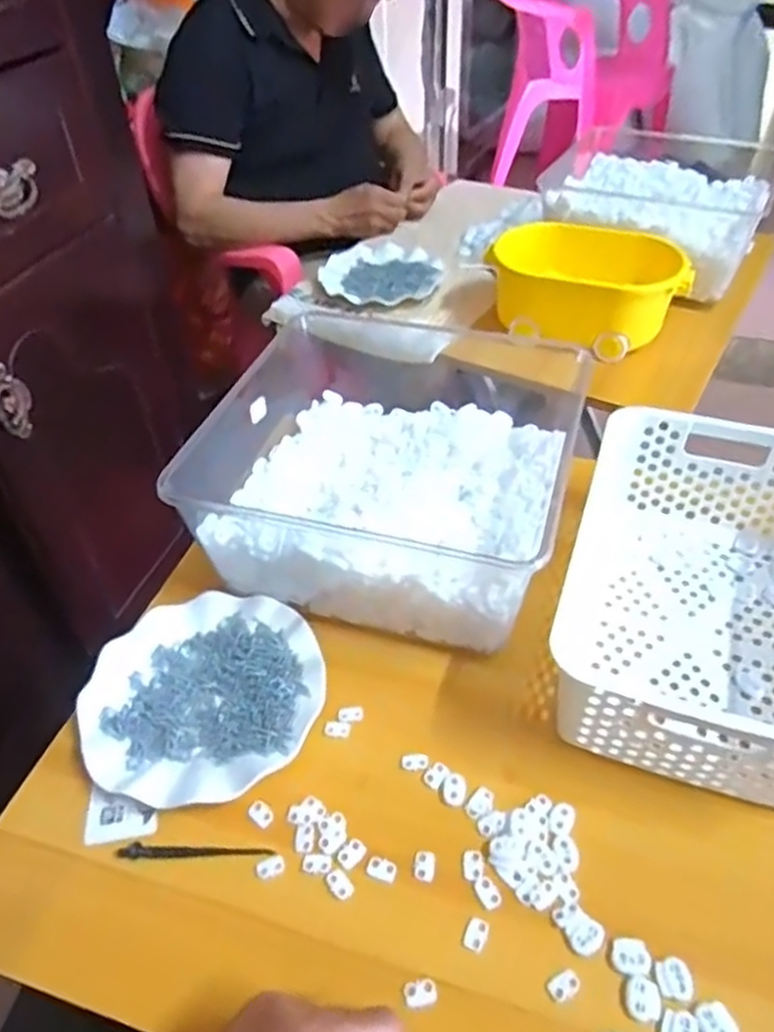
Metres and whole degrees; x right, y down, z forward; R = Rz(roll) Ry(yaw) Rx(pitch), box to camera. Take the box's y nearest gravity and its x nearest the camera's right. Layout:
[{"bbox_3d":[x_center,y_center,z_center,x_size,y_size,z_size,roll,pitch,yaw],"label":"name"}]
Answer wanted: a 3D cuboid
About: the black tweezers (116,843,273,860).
[{"bbox_3d":[-0.131,0.228,0.486,0.106,0.006,0.009,0,43,2],"label":"black tweezers"}]

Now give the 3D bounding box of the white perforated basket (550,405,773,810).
[{"bbox_3d":[0.258,0.061,0.570,0.222,0.116,0.304,15,46,17],"label":"white perforated basket"}]

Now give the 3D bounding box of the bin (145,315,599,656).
[{"bbox_3d":[0.006,-0.035,0.658,0.293,0.136,0.275,11,45,14],"label":"bin"}]

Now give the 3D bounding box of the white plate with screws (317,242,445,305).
[{"bbox_3d":[-0.004,-0.369,1.079,0.176,0.020,0.192,-1,43,1],"label":"white plate with screws"}]

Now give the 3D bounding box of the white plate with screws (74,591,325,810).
[{"bbox_3d":[-0.145,0.142,0.568,0.180,0.025,0.180,-1,43,1],"label":"white plate with screws"}]

